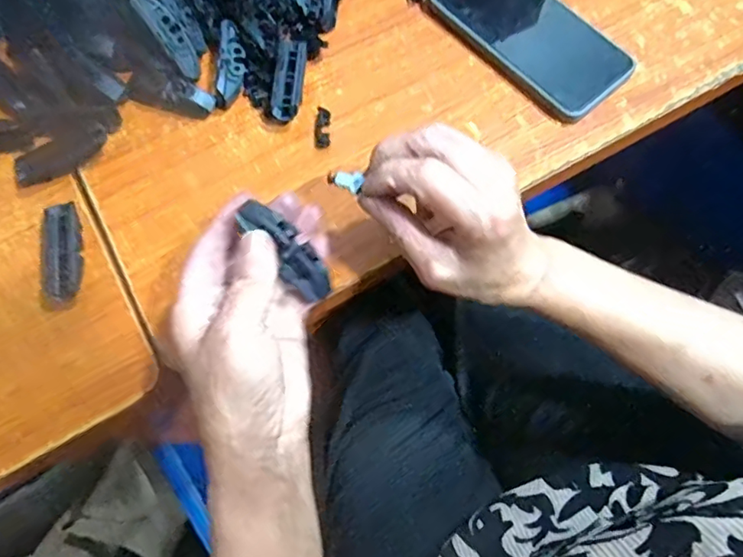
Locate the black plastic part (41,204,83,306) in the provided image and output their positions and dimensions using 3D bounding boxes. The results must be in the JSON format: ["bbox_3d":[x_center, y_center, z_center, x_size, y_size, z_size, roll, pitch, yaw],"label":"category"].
[{"bbox_3d":[-0.215,-0.016,0.378,0.026,0.019,0.070,-12,71,-2],"label":"black plastic part"}]

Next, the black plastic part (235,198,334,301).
[{"bbox_3d":[-0.047,-0.015,0.314,0.020,0.012,0.067,-41,105,-11],"label":"black plastic part"}]

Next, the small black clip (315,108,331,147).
[{"bbox_3d":[-0.037,-0.114,0.411,0.011,0.009,0.032,-1,71,2],"label":"small black clip"}]

